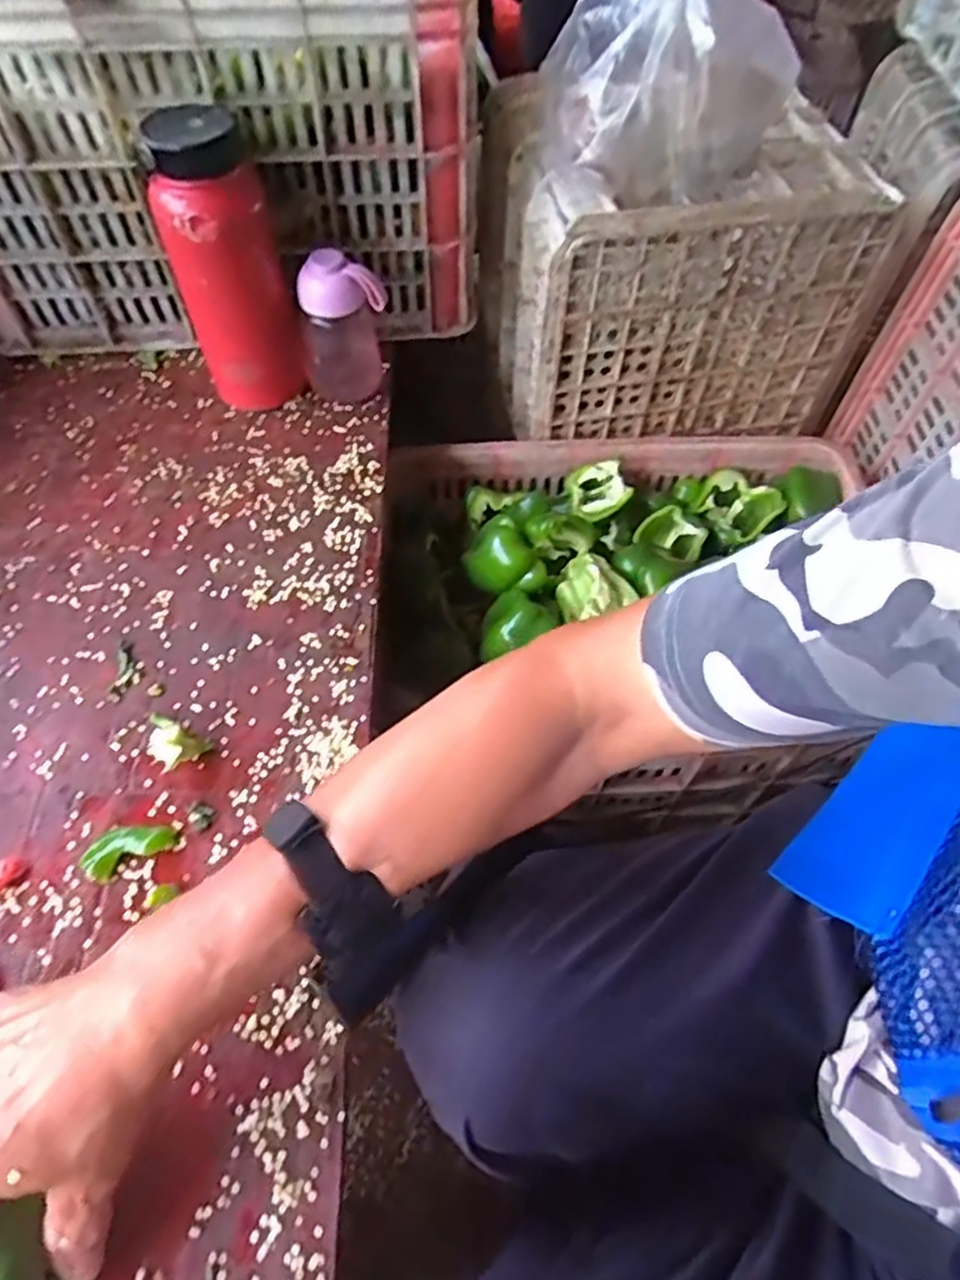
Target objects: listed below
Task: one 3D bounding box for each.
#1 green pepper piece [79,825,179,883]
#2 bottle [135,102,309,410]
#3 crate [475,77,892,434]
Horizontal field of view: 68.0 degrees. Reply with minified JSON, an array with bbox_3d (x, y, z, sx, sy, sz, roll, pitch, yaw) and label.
[{"bbox_3d":[-0.229,0.133,0.462,0.057,0.010,0.028,-26,61,-17],"label":"green pepper piece"},{"bbox_3d":[-0.213,-0.318,0.617,0.093,0.228,0.075,-17,59,-12],"label":"bottle"},{"bbox_3d":[0.205,-0.393,0.784,0.376,0.261,0.265,1,57,-1],"label":"crate"}]

